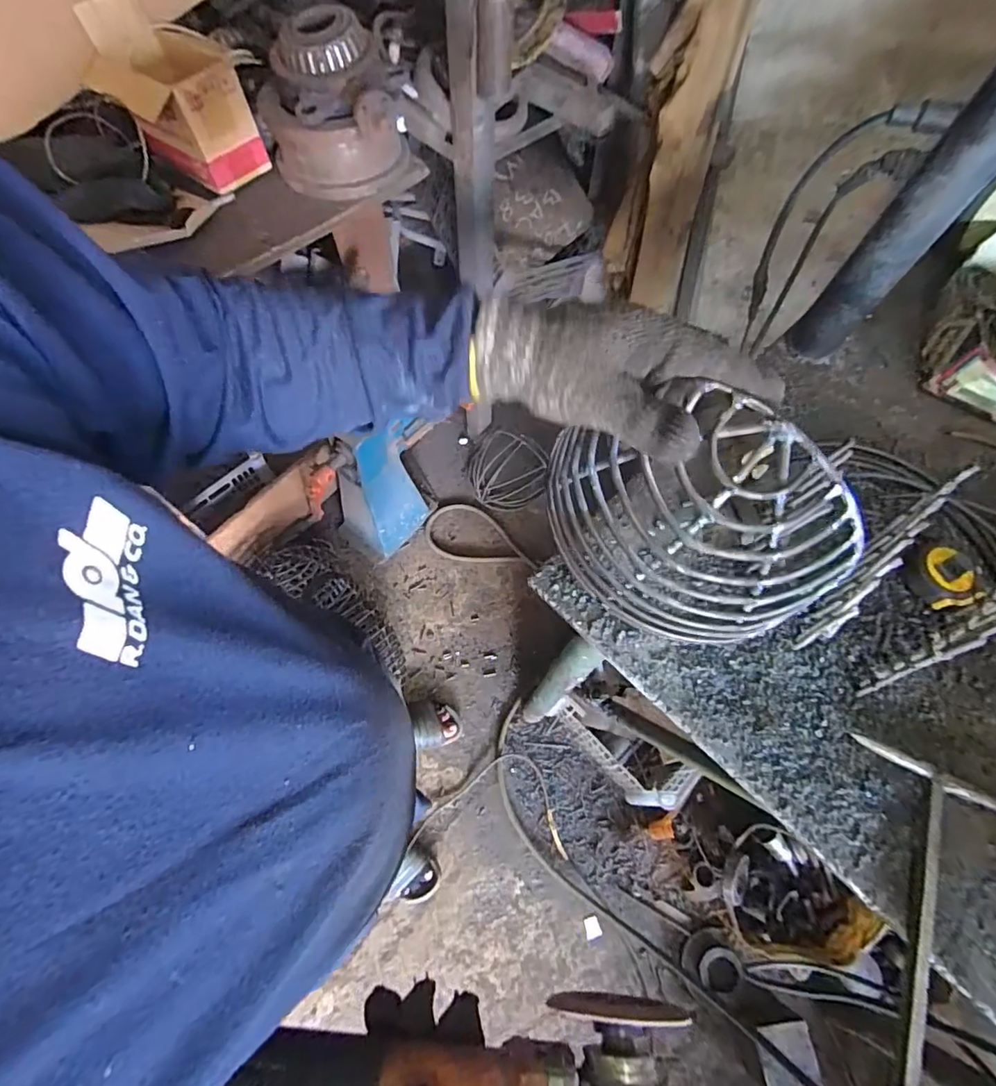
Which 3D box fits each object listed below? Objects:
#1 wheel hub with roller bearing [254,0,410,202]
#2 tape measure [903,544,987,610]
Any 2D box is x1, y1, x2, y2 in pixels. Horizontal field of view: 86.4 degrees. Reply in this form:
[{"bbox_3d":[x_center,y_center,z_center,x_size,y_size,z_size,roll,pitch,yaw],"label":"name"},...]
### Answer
[{"bbox_3d":[-0.266,-0.679,0.839,0.205,0.176,0.194,-17,67,-9],"label":"wheel hub with roller bearing"},{"bbox_3d":[0.397,0.028,0.472,0.046,0.028,0.059,-23,68,-11],"label":"tape measure"}]

